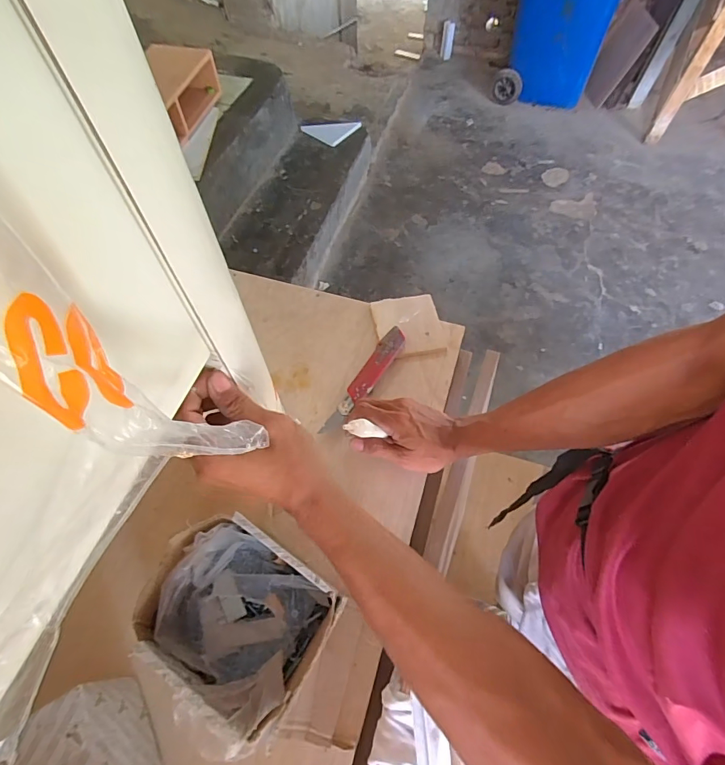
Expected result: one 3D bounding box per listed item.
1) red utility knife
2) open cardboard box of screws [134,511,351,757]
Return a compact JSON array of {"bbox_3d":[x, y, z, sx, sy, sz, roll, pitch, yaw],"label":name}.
[{"bbox_3d":[0.006,-0.004,0.550,0.032,0.018,0.179,29,64,16],"label":"red utility knife"},{"bbox_3d":[-0.118,0.212,0.375,0.162,0.080,0.117,33,65,18],"label":"open cardboard box of screws"}]

